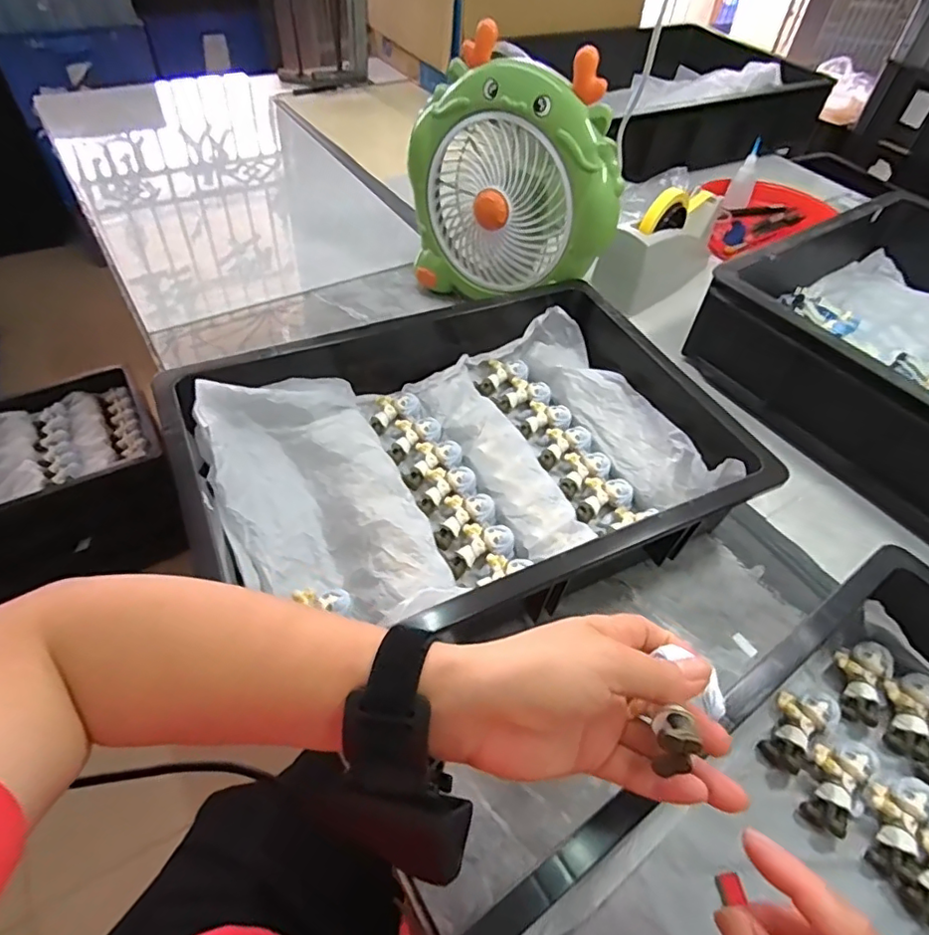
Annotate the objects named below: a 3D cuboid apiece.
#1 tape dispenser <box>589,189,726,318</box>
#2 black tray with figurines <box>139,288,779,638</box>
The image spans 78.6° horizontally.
[{"bbox_3d":[0.265,-0.300,0.754,0.203,0.117,0.074,-34,60,-29],"label":"tape dispenser"},{"bbox_3d":[-0.001,-0.023,0.515,0.446,0.085,0.338,-19,54,-20],"label":"black tray with figurines"}]

